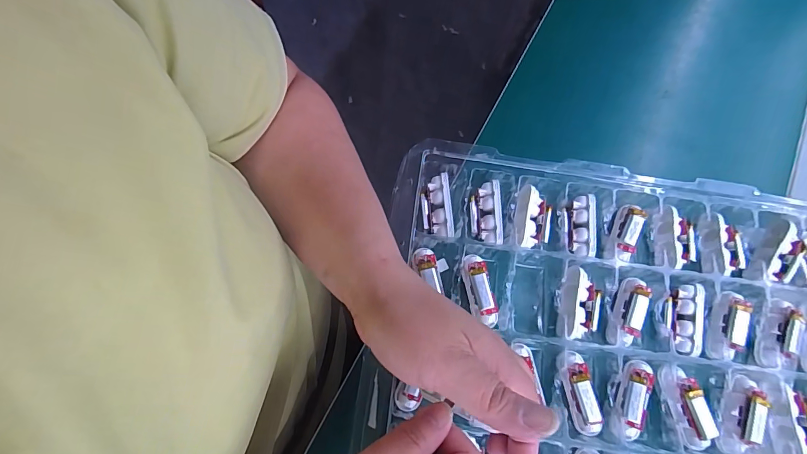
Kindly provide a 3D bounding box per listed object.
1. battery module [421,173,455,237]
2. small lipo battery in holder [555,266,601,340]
[{"bbox_3d":[0.030,-0.020,0.357,0.026,0.011,0.057,-4,73,-5],"label":"battery module"},{"bbox_3d":[0.148,0.065,0.340,0.038,0.022,0.062,13,72,0],"label":"small lipo battery in holder"}]

